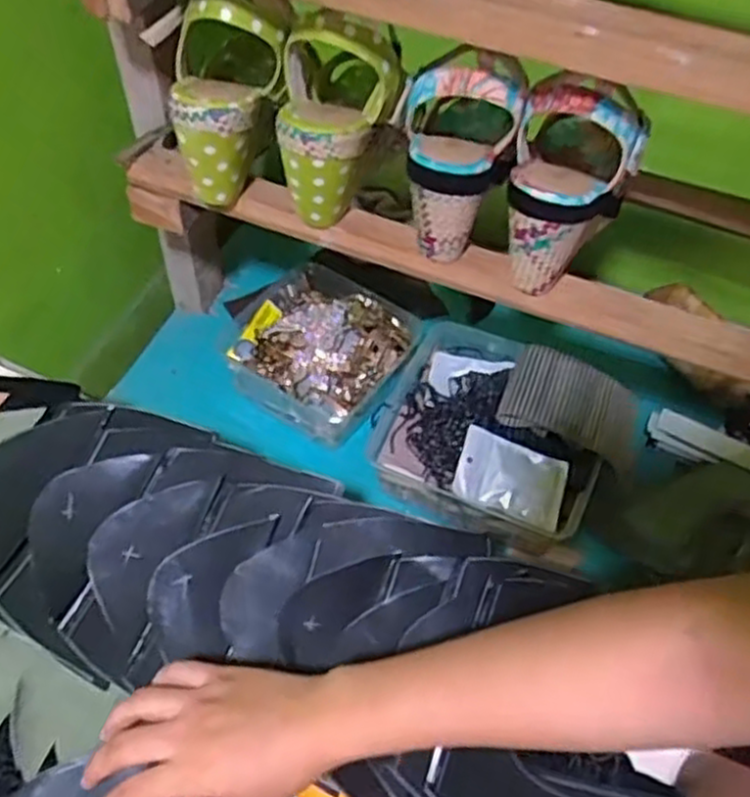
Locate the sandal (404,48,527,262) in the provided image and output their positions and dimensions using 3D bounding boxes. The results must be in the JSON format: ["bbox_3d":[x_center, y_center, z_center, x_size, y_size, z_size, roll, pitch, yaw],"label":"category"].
[{"bbox_3d":[0.054,-0.158,0.522,0.081,0.136,0.071,13,25,5],"label":"sandal"}]

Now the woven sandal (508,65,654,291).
[{"bbox_3d":[0.133,-0.150,0.517,0.081,0.130,0.108,21,57,11],"label":"woven sandal"}]

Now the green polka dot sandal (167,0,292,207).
[{"bbox_3d":[-0.118,-0.214,0.547,0.085,0.147,0.067,25,23,13],"label":"green polka dot sandal"}]

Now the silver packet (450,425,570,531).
[{"bbox_3d":[0.121,0.070,0.669,0.099,0.008,0.064,23,68,-3],"label":"silver packet"}]

